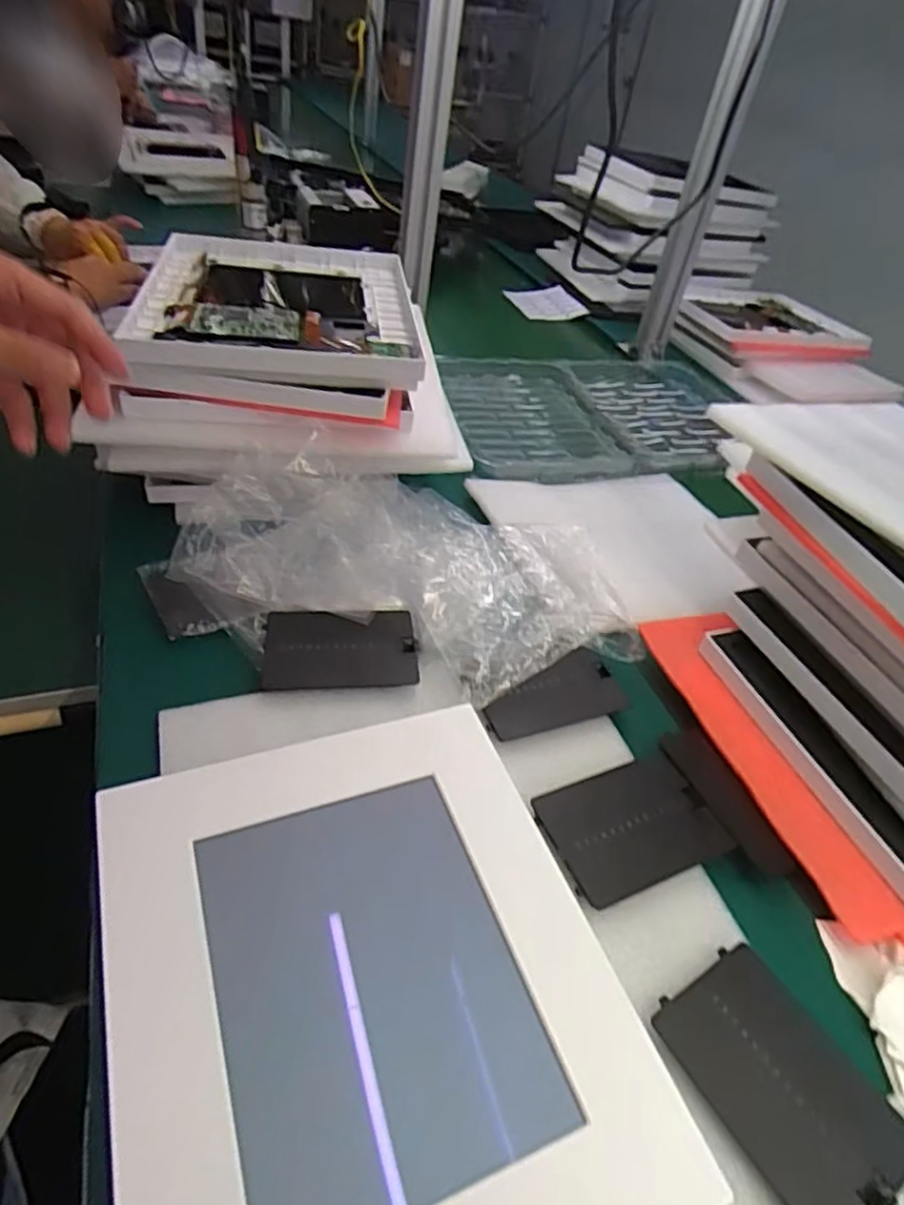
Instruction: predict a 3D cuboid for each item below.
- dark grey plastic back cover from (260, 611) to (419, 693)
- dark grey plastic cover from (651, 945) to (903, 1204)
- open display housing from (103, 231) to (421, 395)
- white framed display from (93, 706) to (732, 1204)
[{"bbox_3d":[-0.091,0.036,0.560,0.120,0.006,0.082,-3,43,-8],"label":"dark grey plastic back cover"},{"bbox_3d":[0.176,0.252,0.363,0.087,0.011,0.118,-24,49,-27],"label":"dark grey plastic cover"},{"bbox_3d":[-0.169,-0.300,0.689,0.263,0.027,0.310,2,42,-10],"label":"open display housing"},{"bbox_3d":[-0.038,0.201,0.375,0.279,0.037,0.304,-13,45,-18],"label":"white framed display"}]

